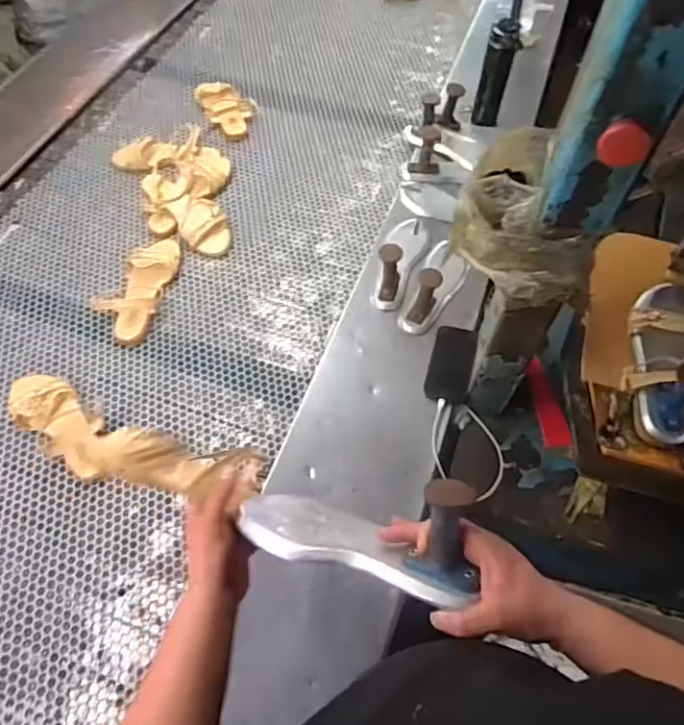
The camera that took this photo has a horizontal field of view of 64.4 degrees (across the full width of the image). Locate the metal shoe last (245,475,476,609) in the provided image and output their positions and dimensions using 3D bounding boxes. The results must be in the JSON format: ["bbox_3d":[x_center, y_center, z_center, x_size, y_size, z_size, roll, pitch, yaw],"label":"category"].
[{"bbox_3d":[0.002,0.158,0.523,0.245,0.064,0.089,-1,56,29],"label":"metal shoe last"}]

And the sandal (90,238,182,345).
[{"bbox_3d":[-0.408,-0.154,1.079,0.128,0.031,0.241,15,60,9],"label":"sandal"}]

